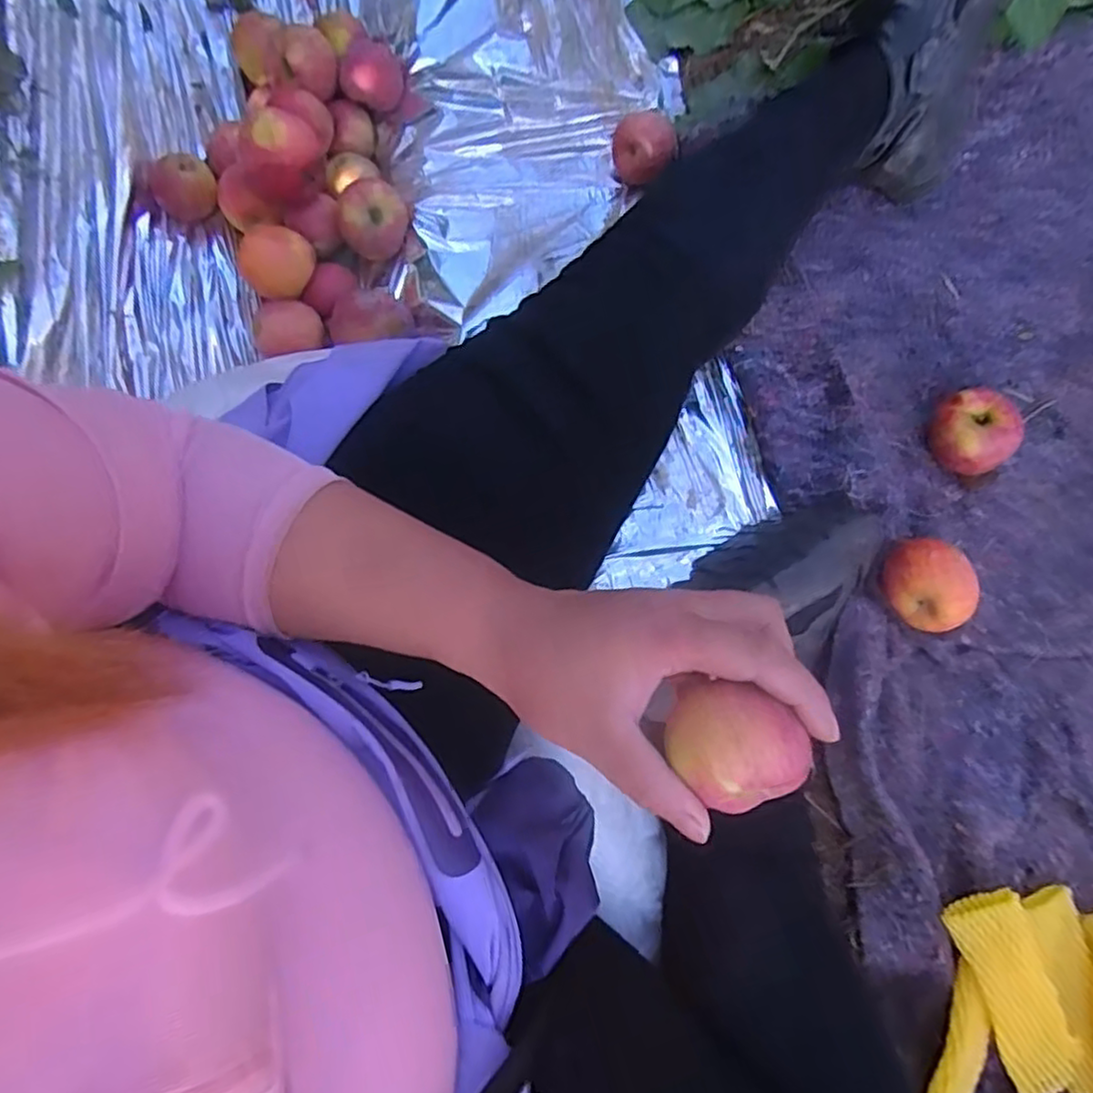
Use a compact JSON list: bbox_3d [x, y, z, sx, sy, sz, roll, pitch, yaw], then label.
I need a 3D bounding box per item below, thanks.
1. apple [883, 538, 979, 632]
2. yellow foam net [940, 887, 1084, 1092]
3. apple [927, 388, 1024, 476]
[{"bbox_3d":[0.341,0.035,0.614,0.071,0.063,0.083,-14,82,0],"label":"apple"},{"bbox_3d":[0.371,0.352,0.539,0.062,0.019,0.150,-22,83,-2],"label":"yellow foam net"},{"bbox_3d":[0.396,-0.105,0.638,0.067,0.057,0.073,0,80,1],"label":"apple"}]

